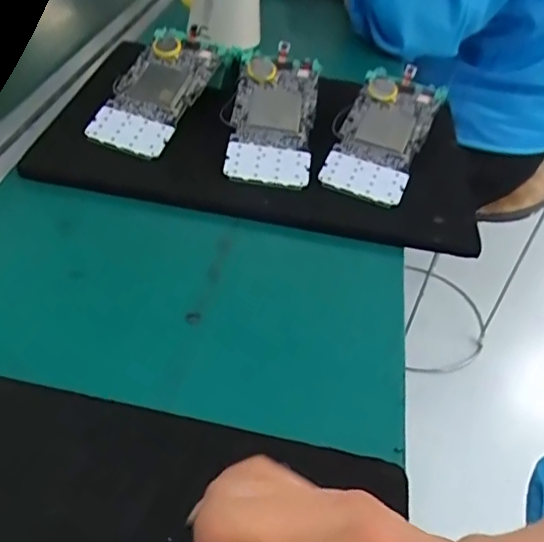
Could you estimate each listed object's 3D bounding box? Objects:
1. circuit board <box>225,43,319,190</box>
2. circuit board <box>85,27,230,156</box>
[{"bbox_3d":[0.002,-0.126,0.454,0.063,0.011,0.132,8,64,1],"label":"circuit board"},{"bbox_3d":[-0.093,-0.152,0.466,0.064,0.011,0.136,19,62,12],"label":"circuit board"}]

